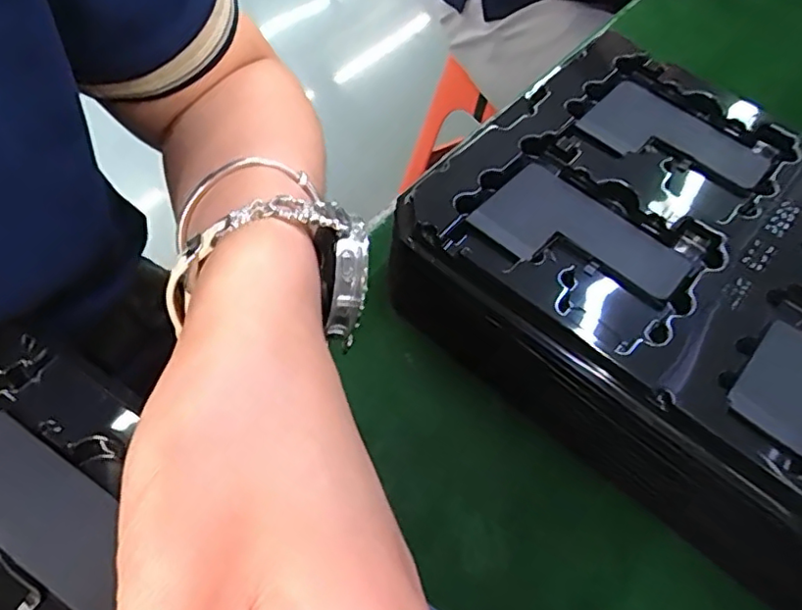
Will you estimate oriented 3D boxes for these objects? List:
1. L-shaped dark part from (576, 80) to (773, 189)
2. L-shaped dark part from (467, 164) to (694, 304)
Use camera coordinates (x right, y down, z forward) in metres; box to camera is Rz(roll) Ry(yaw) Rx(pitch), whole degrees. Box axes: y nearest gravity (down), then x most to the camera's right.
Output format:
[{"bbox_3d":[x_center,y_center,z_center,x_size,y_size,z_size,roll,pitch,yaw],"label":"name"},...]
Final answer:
[{"bbox_3d":[0.151,-0.090,0.338,0.094,0.011,0.061,41,61,19],"label":"L-shaped dark part"},{"bbox_3d":[0.084,-0.031,0.294,0.094,0.009,0.058,42,61,19],"label":"L-shaped dark part"}]

